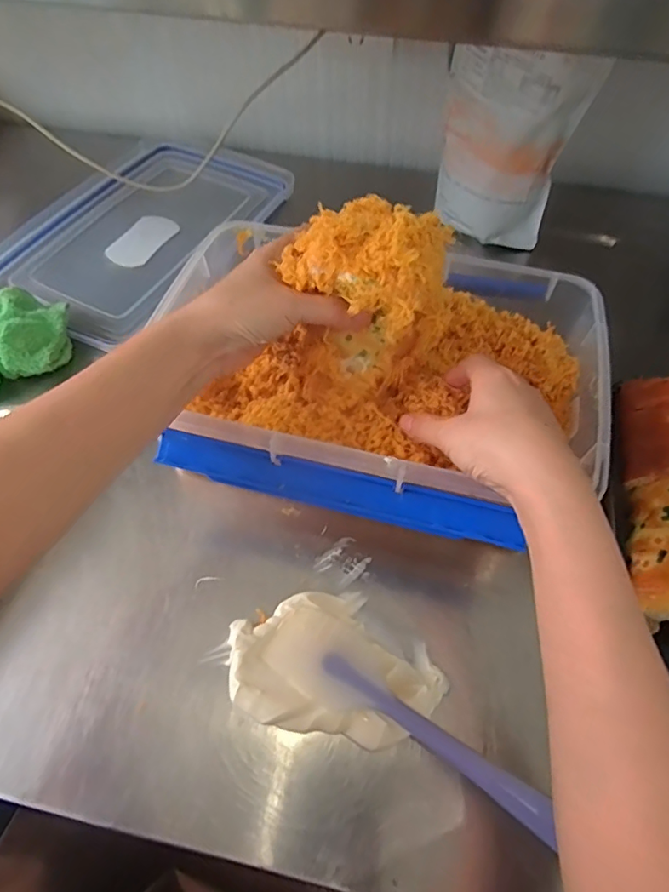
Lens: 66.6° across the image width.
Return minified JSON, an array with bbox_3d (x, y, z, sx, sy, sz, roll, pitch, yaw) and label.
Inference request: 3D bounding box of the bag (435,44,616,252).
[{"bbox_3d":[0.181,-0.334,0.573,0.158,0.195,0.063,29,62,18],"label":"bag"}]

